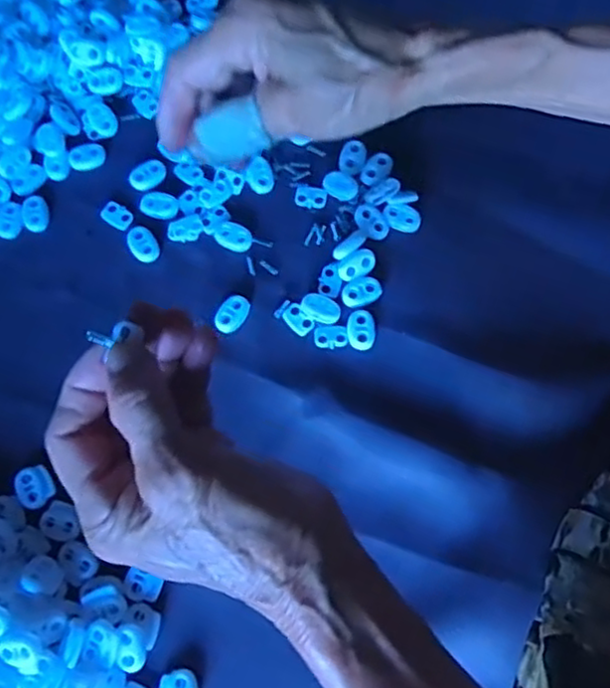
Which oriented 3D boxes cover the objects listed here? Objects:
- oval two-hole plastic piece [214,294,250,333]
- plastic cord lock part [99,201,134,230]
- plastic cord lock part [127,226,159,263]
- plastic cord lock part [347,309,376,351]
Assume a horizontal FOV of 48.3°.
[{"bbox_3d":[-0.041,-0.017,0.382,0.015,0.006,0.022,28,77,9],"label":"oval two-hole plastic piece"},{"bbox_3d":[-0.112,-0.077,0.404,0.020,0.004,0.013,31,77,9],"label":"plastic cord lock part"},{"bbox_3d":[-0.095,-0.059,0.398,0.015,0.004,0.023,-28,76,-6],"label":"plastic cord lock part"},{"bbox_3d":[0.031,-0.008,0.376,0.015,0.004,0.022,-5,74,0],"label":"plastic cord lock part"}]

